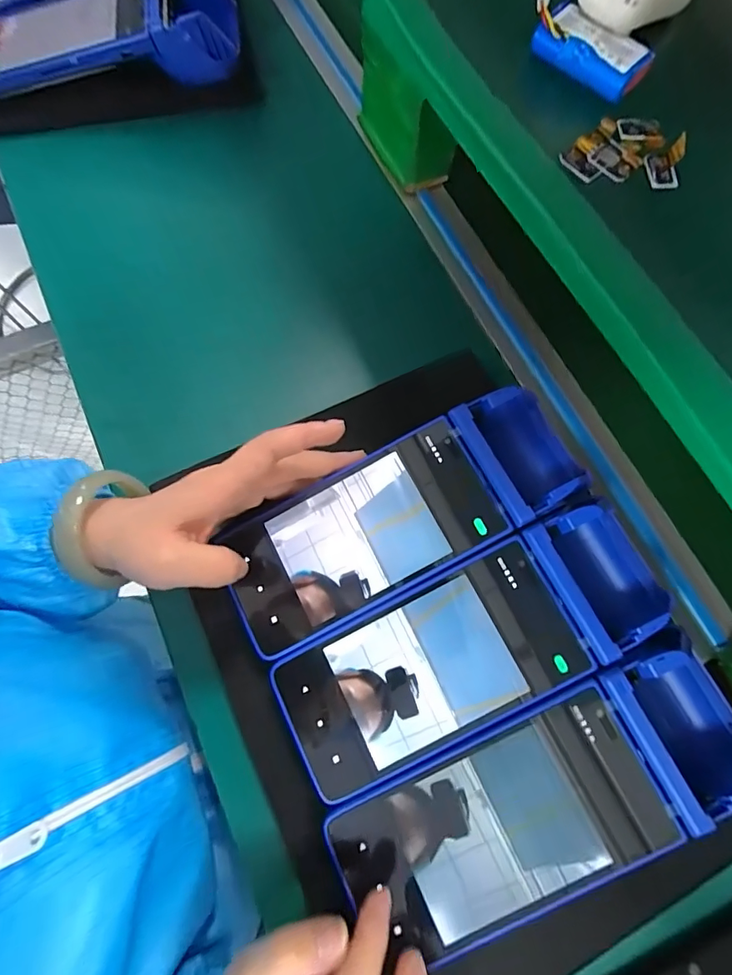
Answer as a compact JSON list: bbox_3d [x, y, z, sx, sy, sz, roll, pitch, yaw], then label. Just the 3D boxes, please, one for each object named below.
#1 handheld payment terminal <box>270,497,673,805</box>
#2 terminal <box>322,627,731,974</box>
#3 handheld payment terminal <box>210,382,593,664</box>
[{"bbox_3d":[0.060,0.088,0.271,0.219,0.058,0.081,-26,76,-7],"label":"handheld payment terminal"},{"bbox_3d":[0.089,0.161,0.251,0.226,0.044,0.082,-27,76,1],"label":"terminal"},{"bbox_3d":[0.021,0.018,0.291,0.221,0.038,0.080,-29,76,1],"label":"handheld payment terminal"}]

